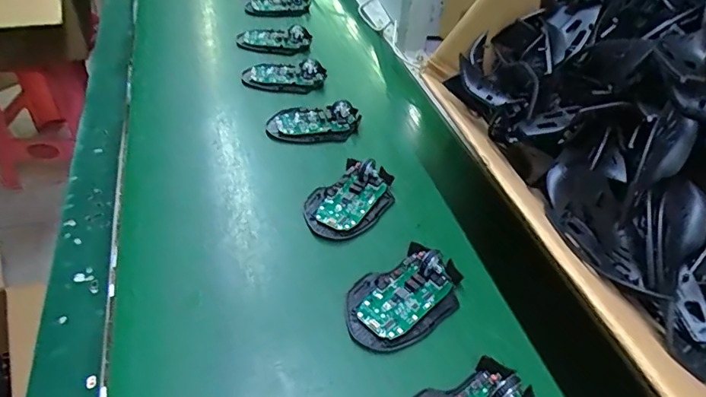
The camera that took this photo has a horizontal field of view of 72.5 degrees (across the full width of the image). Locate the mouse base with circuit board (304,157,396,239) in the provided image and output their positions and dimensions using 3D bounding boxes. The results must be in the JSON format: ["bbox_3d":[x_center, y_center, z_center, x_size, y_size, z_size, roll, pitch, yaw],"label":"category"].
[{"bbox_3d":[-0.003,-0.003,0.506,0.071,0.025,0.110,26,47,22],"label":"mouse base with circuit board"}]

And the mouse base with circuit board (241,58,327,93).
[{"bbox_3d":[-0.103,-0.175,0.693,0.113,0.031,0.062,7,39,24],"label":"mouse base with circuit board"}]

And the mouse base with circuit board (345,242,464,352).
[{"bbox_3d":[0.045,0.081,0.419,0.113,0.026,0.074,-30,53,-31],"label":"mouse base with circuit board"}]

